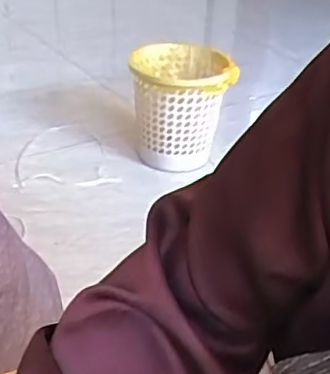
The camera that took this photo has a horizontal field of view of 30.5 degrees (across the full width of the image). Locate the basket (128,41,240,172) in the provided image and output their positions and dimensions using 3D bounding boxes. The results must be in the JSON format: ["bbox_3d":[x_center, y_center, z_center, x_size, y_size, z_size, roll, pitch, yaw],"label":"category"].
[{"bbox_3d":[0.037,-0.225,1.692,0.263,0.274,0.295,-1,33,-8],"label":"basket"}]

